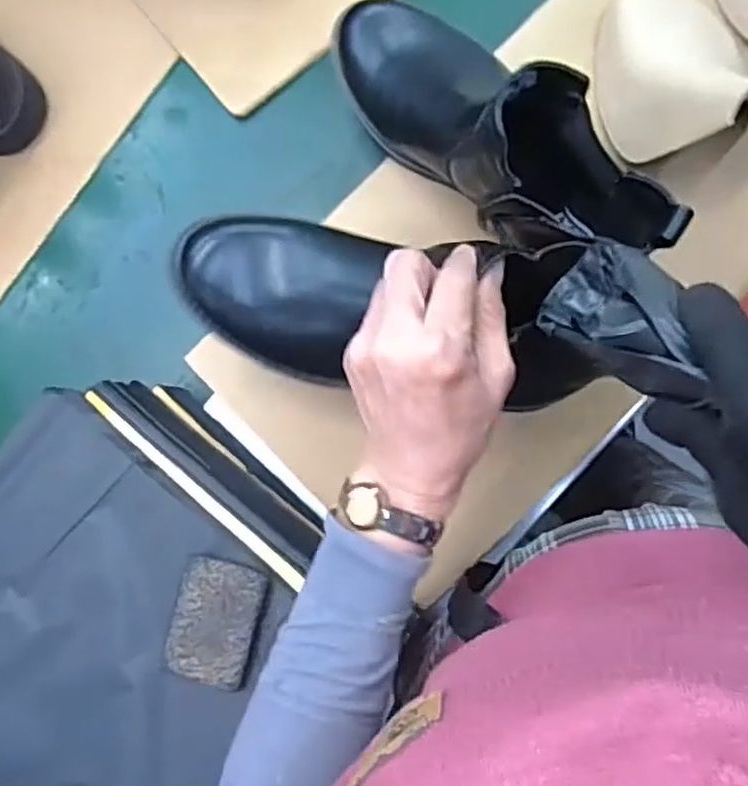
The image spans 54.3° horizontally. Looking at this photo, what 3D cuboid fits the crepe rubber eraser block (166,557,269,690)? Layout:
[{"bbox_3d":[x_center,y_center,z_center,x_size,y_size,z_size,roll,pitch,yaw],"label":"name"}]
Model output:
[{"bbox_3d":[-0.093,0.136,0.430,0.049,0.010,0.070,11,87,6],"label":"crepe rubber eraser block"}]

